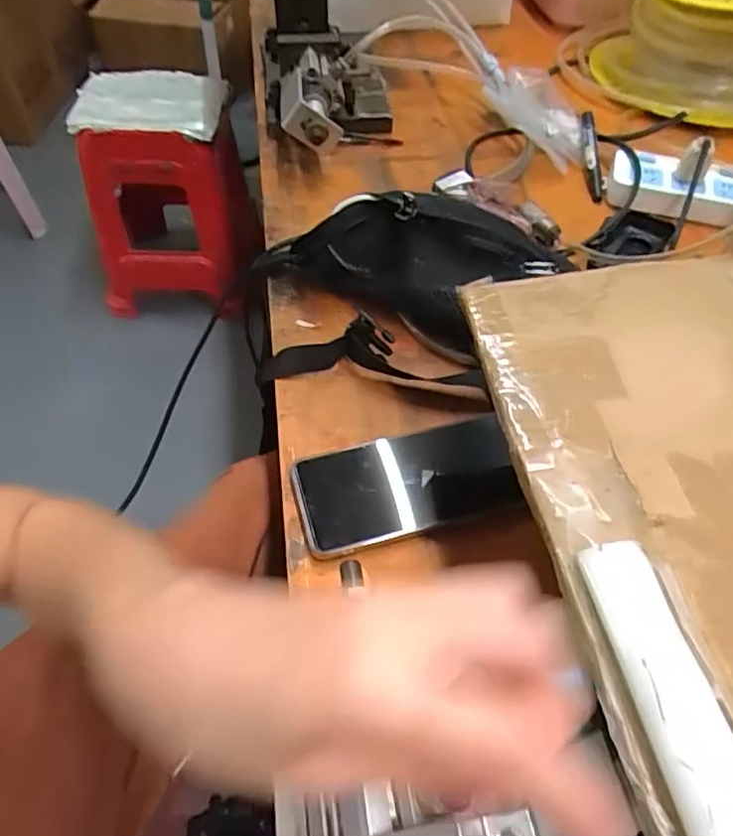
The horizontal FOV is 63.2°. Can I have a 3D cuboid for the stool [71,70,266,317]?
[{"bbox_3d":[-0.482,-0.568,1.524,0.399,0.487,0.399,2,52,-1],"label":"stool"}]

